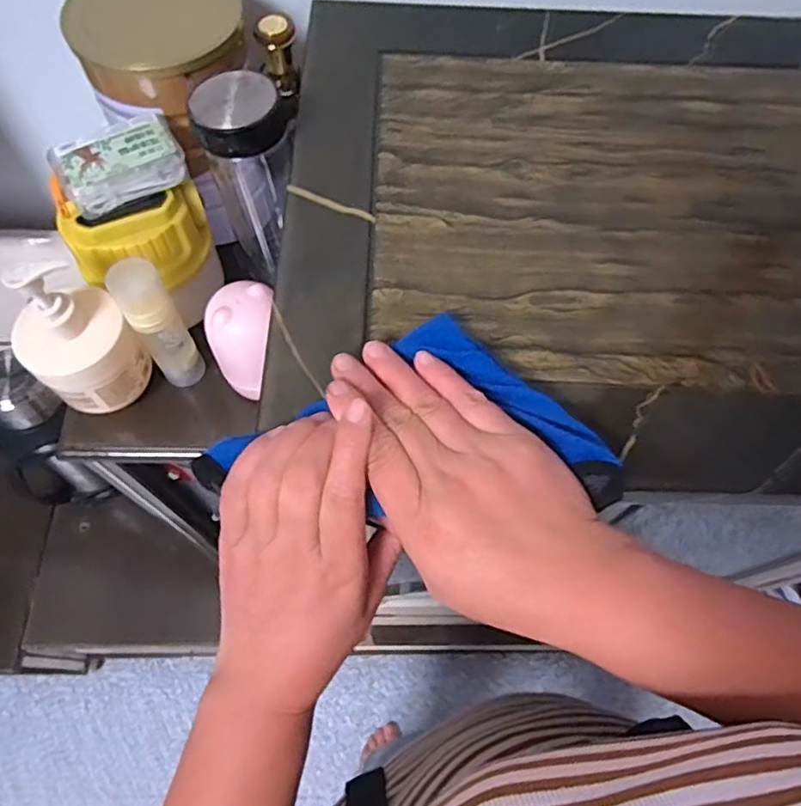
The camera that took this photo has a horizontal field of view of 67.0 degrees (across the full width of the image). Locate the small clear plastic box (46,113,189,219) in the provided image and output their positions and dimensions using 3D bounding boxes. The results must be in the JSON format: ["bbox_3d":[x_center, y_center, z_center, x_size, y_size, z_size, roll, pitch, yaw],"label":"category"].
[{"bbox_3d":[-0.199,-0.173,0.435,0.087,0.030,0.046,-31,69,-16],"label":"small clear plastic box"}]

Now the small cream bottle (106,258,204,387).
[{"bbox_3d":[-0.183,-0.056,0.466,0.034,0.132,0.027,-41,72,-19],"label":"small cream bottle"}]

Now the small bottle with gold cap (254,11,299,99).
[{"bbox_3d":[-0.101,-0.289,0.500,0.028,0.054,0.026,1,64,-2],"label":"small bottle with gold cap"}]

